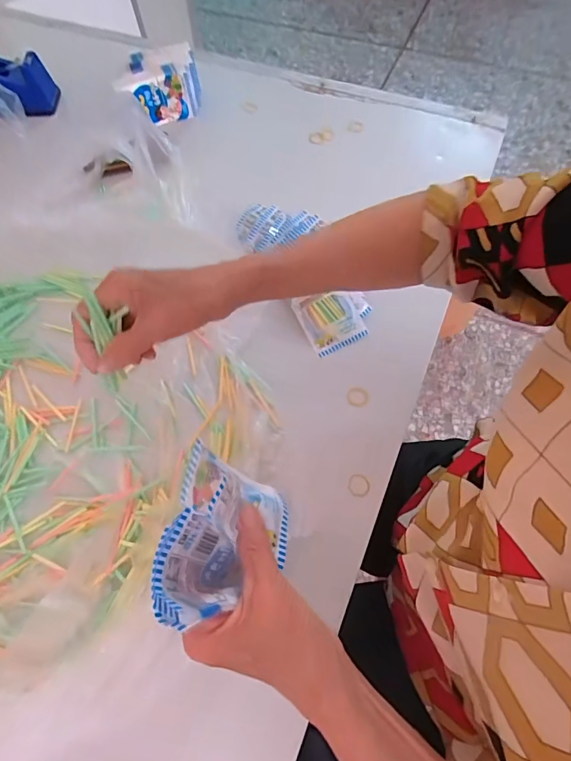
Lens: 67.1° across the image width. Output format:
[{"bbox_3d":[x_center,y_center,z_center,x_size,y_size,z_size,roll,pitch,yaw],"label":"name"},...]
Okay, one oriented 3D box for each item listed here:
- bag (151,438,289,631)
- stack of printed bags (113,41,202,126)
[{"bbox_3d":[-0.038,0.100,0.269,0.045,0.095,0.094,3,63,32],"label":"bag"},{"bbox_3d":[-0.182,-0.437,0.646,0.106,0.077,0.076,-10,64,-3],"label":"stack of printed bags"}]

